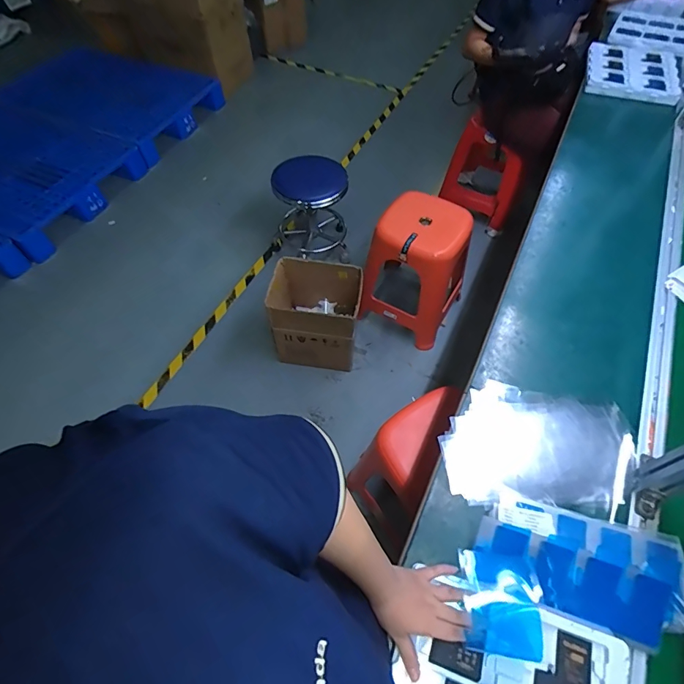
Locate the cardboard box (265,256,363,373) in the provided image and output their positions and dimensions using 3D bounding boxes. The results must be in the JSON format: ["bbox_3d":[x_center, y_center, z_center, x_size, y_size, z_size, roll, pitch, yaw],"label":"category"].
[{"bbox_3d":[-0.092,-0.104,1.524,0.307,0.294,0.285,5,57,3],"label":"cardboard box"}]

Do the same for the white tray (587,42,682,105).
[{"bbox_3d":[0.974,-0.902,1.377,0.286,0.031,0.339,16,59,10],"label":"white tray"}]

